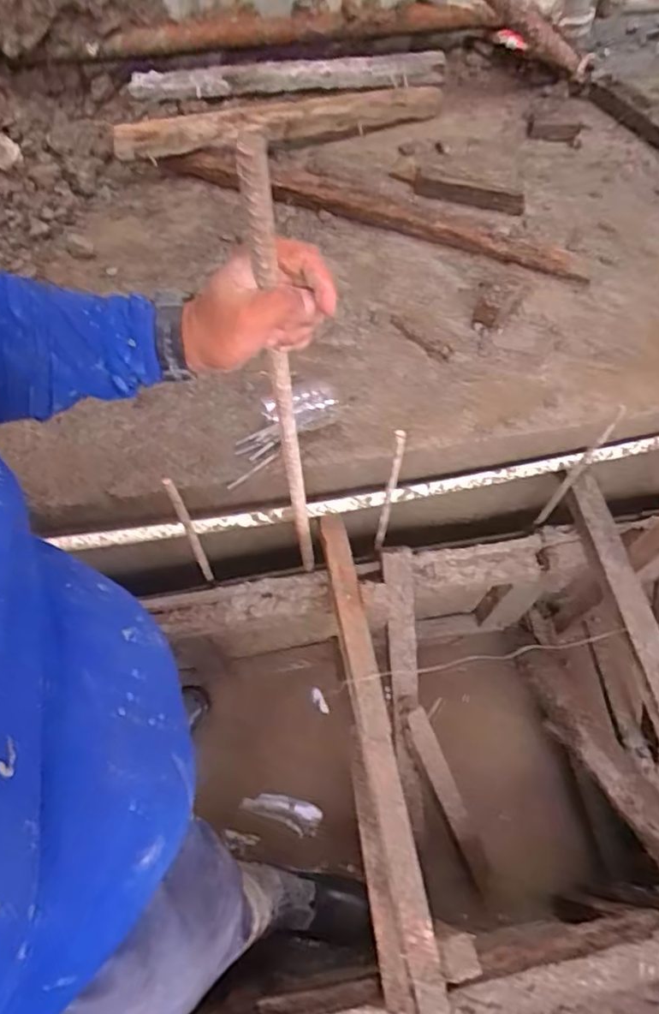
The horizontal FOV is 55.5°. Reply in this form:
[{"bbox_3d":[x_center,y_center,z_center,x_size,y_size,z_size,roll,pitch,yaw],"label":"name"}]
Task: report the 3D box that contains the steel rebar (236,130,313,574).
[{"bbox_3d":[-0.041,-0.057,0.684,0.018,0.742,0.021,-3,68,-1],"label":"steel rebar"}]

